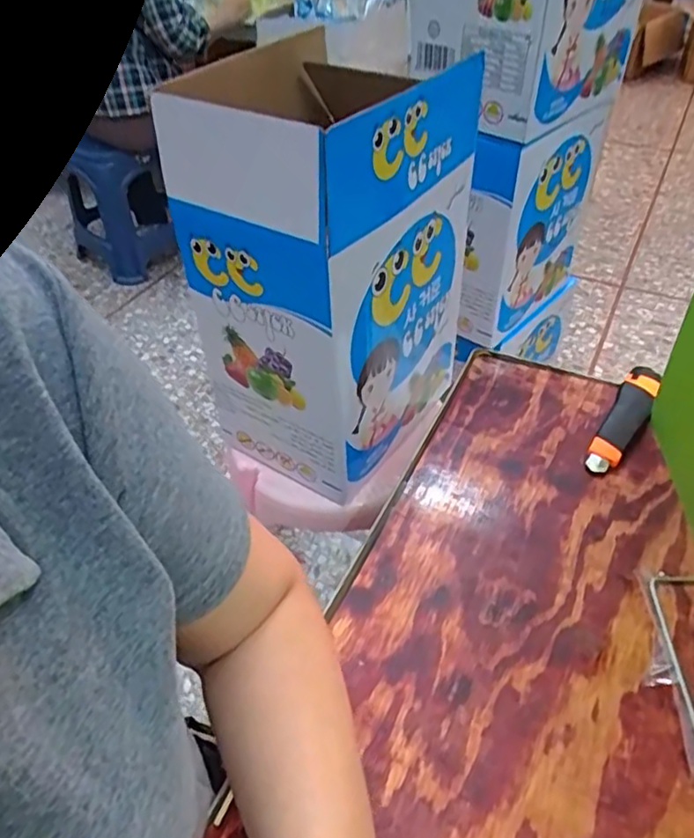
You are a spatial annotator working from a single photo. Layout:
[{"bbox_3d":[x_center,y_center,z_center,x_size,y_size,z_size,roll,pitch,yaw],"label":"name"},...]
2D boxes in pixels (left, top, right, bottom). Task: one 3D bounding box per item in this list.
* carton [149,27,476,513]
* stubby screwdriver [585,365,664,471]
[{"bbox_3d":[-0.007,-0.191,0.804,0.231,0.446,0.343,20,47,22],"label":"carton"},{"bbox_3d":[0.279,-0.003,0.632,0.035,0.032,0.149,24,50,27],"label":"stubby screwdriver"}]

